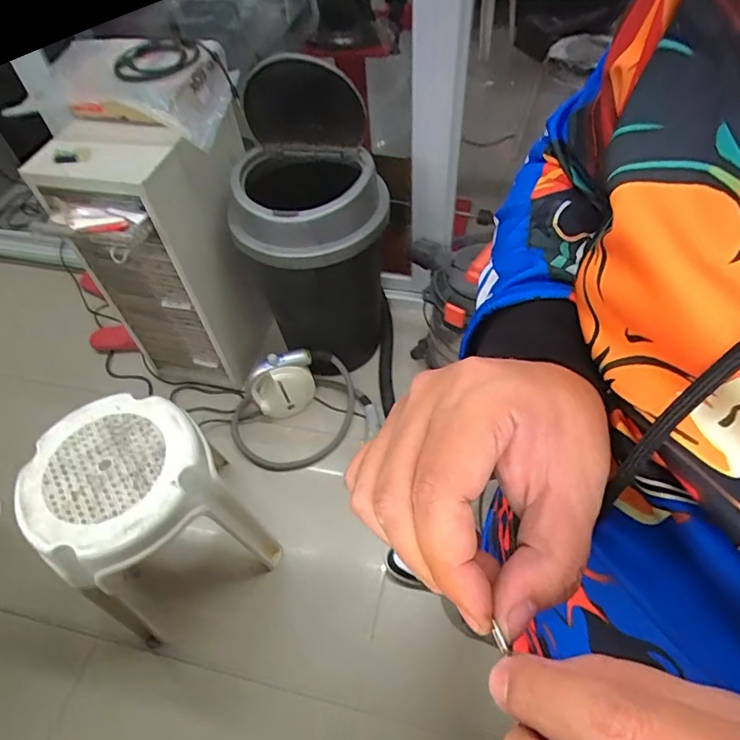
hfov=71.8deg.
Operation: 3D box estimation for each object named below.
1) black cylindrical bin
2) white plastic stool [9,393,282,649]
[{"bbox_3d":[-0.134,-0.362,1.273,0.348,0.709,0.394,-1,54,3],"label":"black cylindrical bin"},{"bbox_3d":[-0.445,0.313,1.083,0.335,0.462,0.317,-30,57,-17],"label":"white plastic stool"}]

